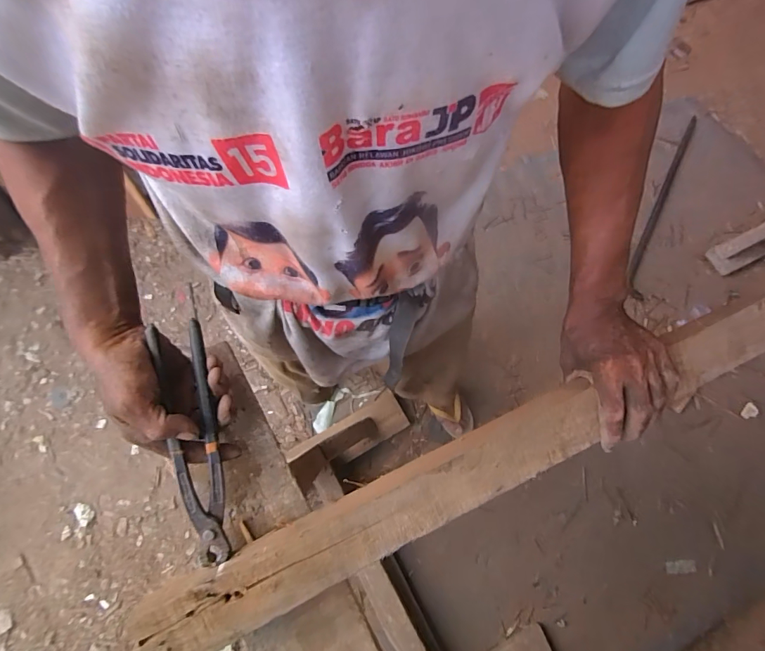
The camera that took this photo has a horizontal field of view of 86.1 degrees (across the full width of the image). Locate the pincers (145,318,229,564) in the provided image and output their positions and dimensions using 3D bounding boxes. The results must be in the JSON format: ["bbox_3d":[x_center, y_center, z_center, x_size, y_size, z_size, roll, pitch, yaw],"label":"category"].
[{"bbox_3d":[-0.175,0.105,0.376,0.041,0.017,0.217,-10,87,-5],"label":"pincers"}]

